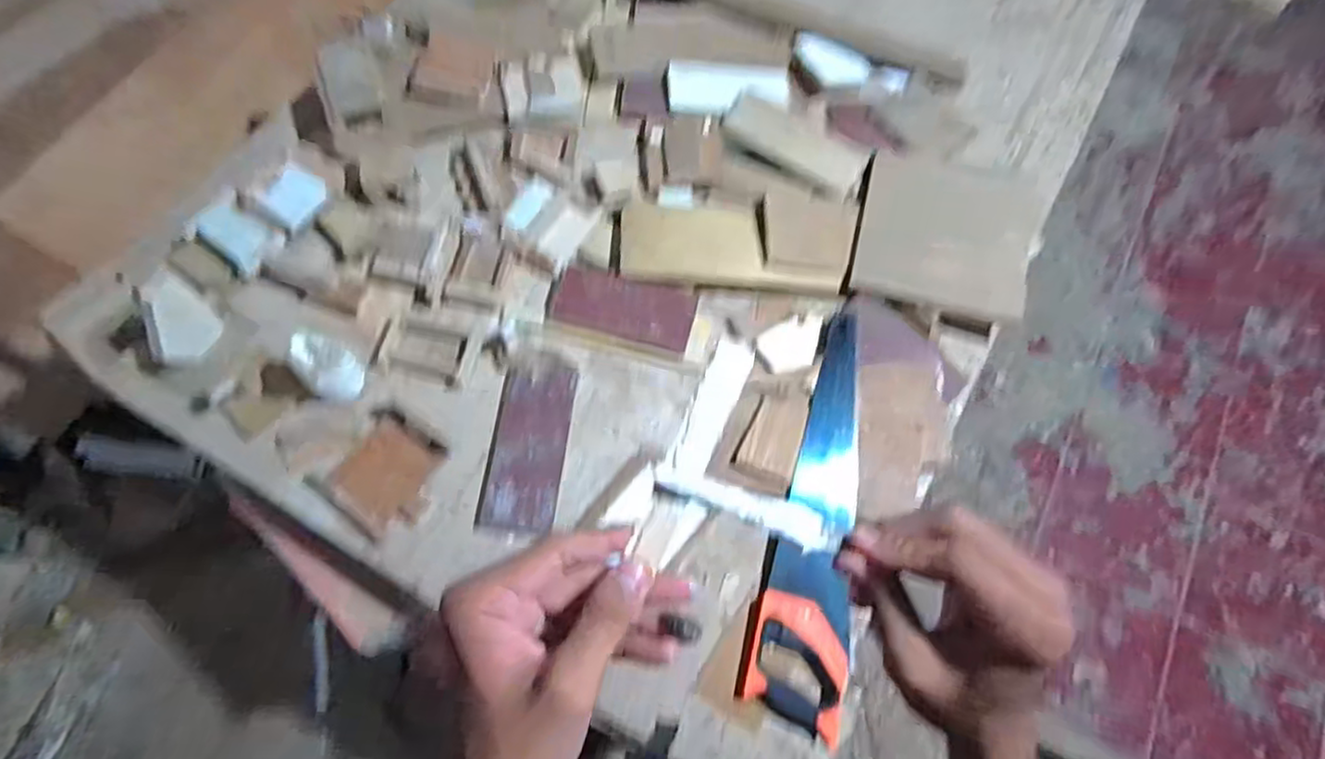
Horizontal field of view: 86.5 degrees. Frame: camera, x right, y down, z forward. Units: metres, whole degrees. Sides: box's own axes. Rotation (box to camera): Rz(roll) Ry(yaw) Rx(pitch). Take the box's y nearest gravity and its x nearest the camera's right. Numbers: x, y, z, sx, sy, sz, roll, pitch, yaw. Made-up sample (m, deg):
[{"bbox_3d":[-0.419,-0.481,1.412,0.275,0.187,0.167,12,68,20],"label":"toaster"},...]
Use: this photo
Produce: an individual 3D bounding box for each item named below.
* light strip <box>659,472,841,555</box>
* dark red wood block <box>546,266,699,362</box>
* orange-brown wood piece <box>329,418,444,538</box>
[{"bbox_3d":[0.039,0.059,0.322,0.087,0.009,0.017,20,68,-2],"label":"light strip"},{"bbox_3d":[-0.055,-0.094,0.985,0.192,0.029,0.103,11,66,3],"label":"dark red wood block"},{"bbox_3d":[-0.348,0.125,0.897,0.118,0.014,0.120,31,69,12],"label":"orange-brown wood piece"}]

